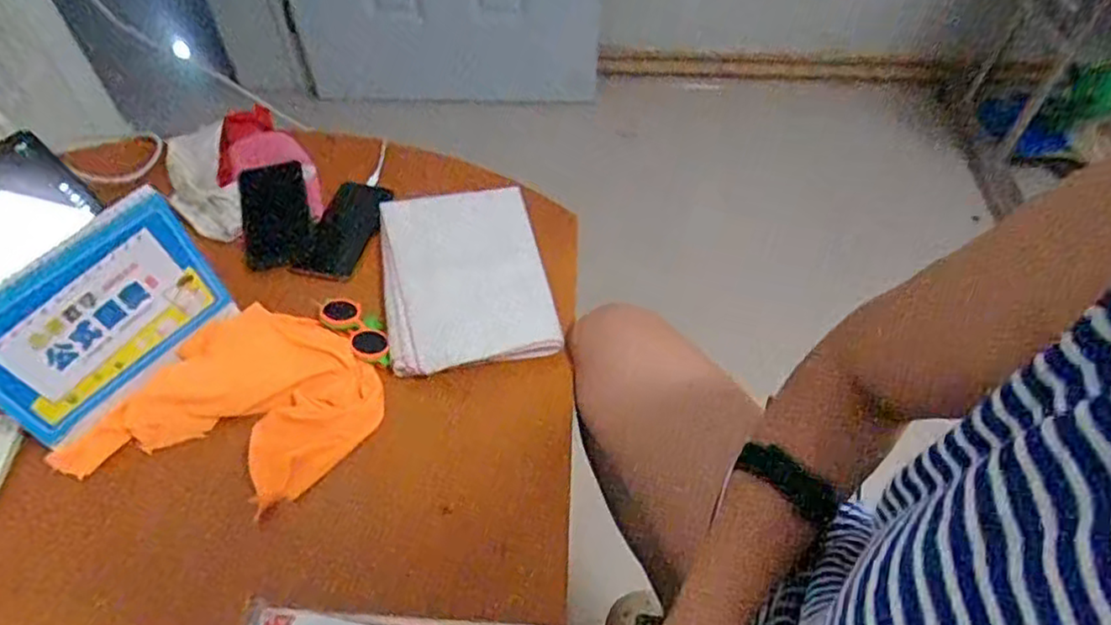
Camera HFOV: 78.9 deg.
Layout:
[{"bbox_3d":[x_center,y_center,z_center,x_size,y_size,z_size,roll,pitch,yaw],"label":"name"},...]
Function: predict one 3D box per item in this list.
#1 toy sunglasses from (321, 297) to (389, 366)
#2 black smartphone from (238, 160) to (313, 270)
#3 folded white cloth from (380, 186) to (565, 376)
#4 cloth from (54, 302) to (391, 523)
[{"bbox_3d":[-0.215,0.014,0.729,0.048,0.028,0.117,-33,59,-24],"label":"toy sunglasses"},{"bbox_3d":[-0.346,-0.121,0.836,0.078,0.013,0.134,-11,80,-14],"label":"black smartphone"},{"bbox_3d":[-0.105,-0.045,0.768,0.180,0.036,0.235,-12,53,-10],"label":"folded white cloth"},{"bbox_3d":[-0.306,0.104,0.660,0.220,0.027,0.234,27,56,19],"label":"cloth"}]

